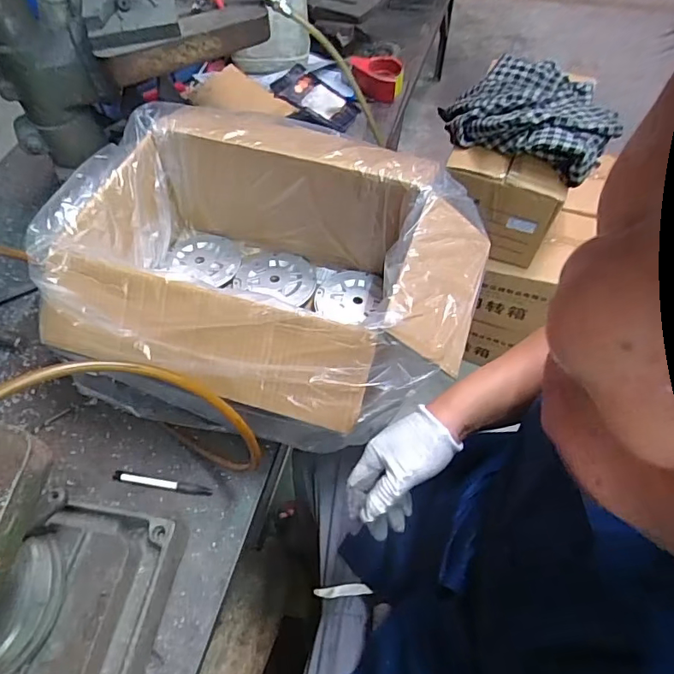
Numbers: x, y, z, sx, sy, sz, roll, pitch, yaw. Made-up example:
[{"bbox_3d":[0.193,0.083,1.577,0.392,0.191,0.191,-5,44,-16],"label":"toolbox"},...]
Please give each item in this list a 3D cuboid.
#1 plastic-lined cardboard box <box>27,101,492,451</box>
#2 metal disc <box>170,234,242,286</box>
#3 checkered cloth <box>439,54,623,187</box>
[{"bbox_3d":[-0.089,-0.094,0.747,0.558,0.229,0.449,18,60,13],"label":"plastic-lined cardboard box"},{"bbox_3d":[-0.231,-0.141,0.883,0.128,0.013,0.111,18,51,13],"label":"metal disc"},{"bbox_3d":[0.400,-0.483,1.060,0.361,0.096,0.279,29,63,18],"label":"checkered cloth"}]

